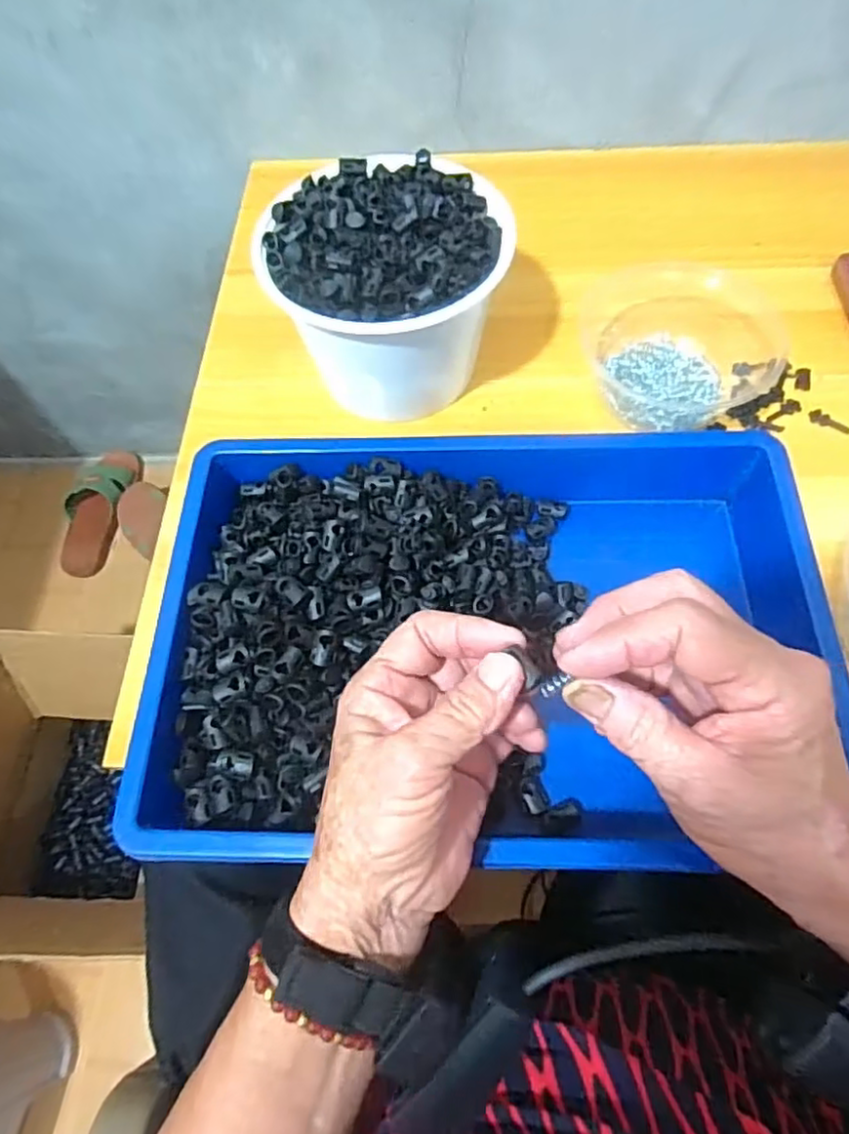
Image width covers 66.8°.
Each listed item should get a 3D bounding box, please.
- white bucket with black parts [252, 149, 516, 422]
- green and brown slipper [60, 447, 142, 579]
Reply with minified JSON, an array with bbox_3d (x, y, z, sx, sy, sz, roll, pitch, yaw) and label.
[{"bbox_3d":[-0.025,-0.196,0.469,0.159,0.123,0.154,-1,64,3],"label":"white bucket with black parts"},{"bbox_3d":[-0.532,-0.102,1.064,0.093,0.077,0.239,2,64,5],"label":"green and brown slipper"}]

